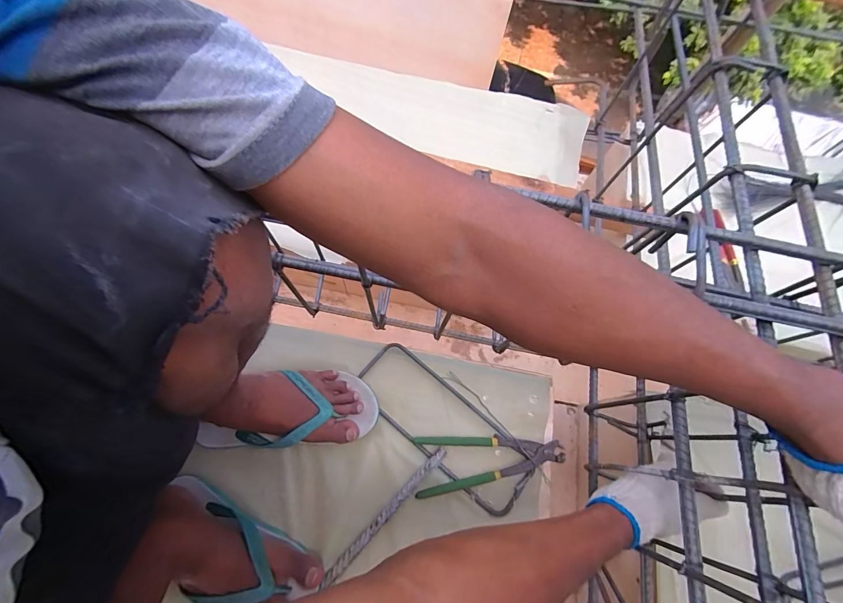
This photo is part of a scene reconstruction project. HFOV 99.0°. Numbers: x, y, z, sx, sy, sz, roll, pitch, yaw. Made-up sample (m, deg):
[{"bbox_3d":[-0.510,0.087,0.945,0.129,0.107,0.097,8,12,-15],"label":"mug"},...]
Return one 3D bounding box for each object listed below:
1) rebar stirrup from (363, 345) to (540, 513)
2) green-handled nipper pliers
[{"bbox_3d":[0.031,0.185,0.554,0.295,0.015,0.107,37,71,15],"label":"rebar stirrup"},{"bbox_3d":[0.097,0.226,0.529,0.210,0.025,0.079,-9,66,-4],"label":"green-handled nipper pliers"}]

